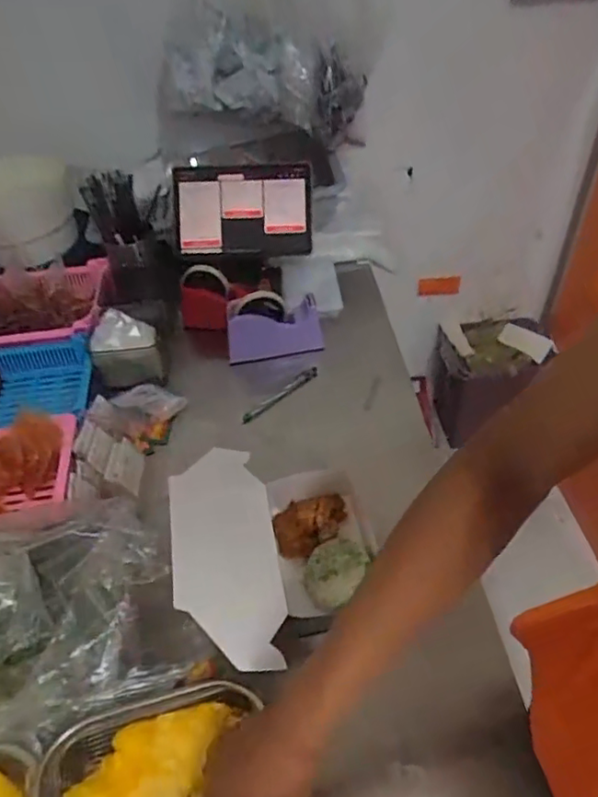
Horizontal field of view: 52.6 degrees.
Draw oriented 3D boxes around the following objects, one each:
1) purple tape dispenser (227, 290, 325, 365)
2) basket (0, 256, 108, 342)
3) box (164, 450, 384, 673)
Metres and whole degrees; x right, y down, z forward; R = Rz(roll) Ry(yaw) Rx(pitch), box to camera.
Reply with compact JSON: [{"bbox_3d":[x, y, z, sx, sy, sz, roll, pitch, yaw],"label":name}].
[{"bbox_3d":[-0.043,-0.122,1.002,0.161,0.102,0.058,-15,47,-10],"label":"purple tape dispenser"},{"bbox_3d":[-0.497,-0.149,1.058,0.323,0.072,0.205,-9,46,-5],"label":"basket"},{"bbox_3d":[-0.024,0.177,0.703,0.227,0.089,0.258,-9,46,-5],"label":"box"}]

